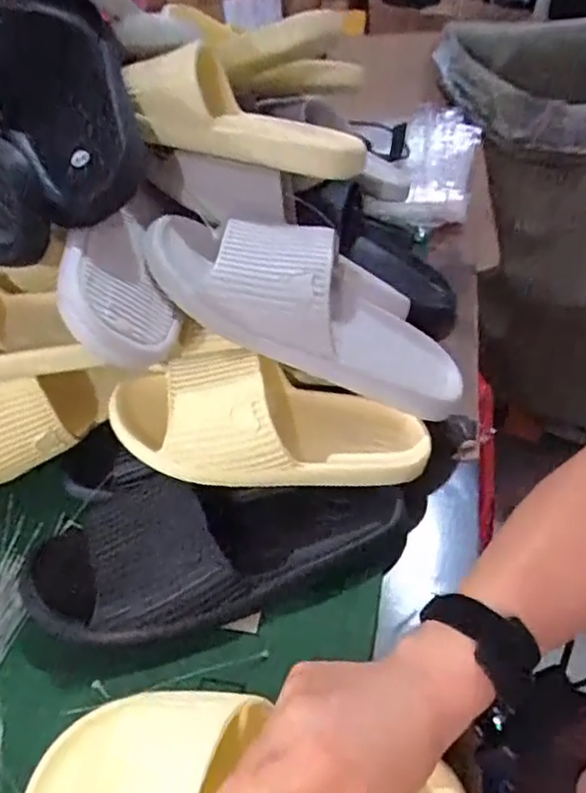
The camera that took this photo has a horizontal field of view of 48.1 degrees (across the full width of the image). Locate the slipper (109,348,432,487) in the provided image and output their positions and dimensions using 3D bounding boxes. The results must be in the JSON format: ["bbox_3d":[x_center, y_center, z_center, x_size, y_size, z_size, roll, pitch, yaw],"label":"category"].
[{"bbox_3d":[-0.010,0.013,0.509,0.243,0.068,0.097,9,41,-12],"label":"slipper"}]

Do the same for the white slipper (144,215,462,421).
[{"bbox_3d":[0.024,-0.074,0.516,0.275,0.077,0.106,26,40,-17],"label":"white slipper"}]

